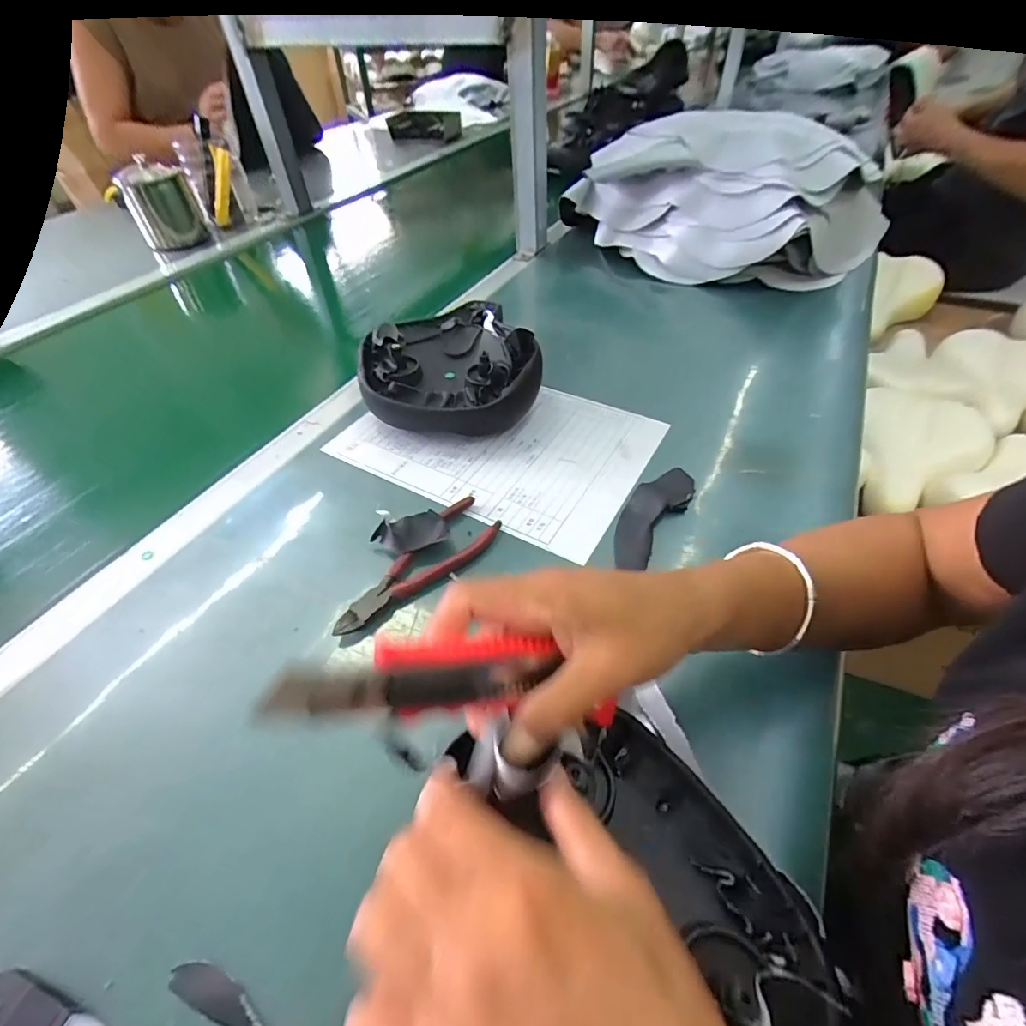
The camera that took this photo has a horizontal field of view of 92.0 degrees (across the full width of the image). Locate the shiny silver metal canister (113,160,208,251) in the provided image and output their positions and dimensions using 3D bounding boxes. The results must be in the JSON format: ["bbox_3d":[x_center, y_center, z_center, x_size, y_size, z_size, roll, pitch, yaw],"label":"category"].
[{"bbox_3d":[-0.652,-0.573,0.926,0.105,0.127,0.082,-20,49,-15],"label":"shiny silver metal canister"}]

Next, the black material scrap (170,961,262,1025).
[{"bbox_3d":[-0.131,0.226,0.228,0.063,0.004,0.015,15,49,16],"label":"black material scrap"}]

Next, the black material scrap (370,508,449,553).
[{"bbox_3d":[-0.085,0.016,0.407,0.061,0.021,0.038,-3,47,0],"label":"black material scrap"}]

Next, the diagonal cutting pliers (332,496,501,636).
[{"bbox_3d":[-0.073,0.042,0.390,0.050,0.012,0.152,29,55,27],"label":"diagonal cutting pliers"}]

